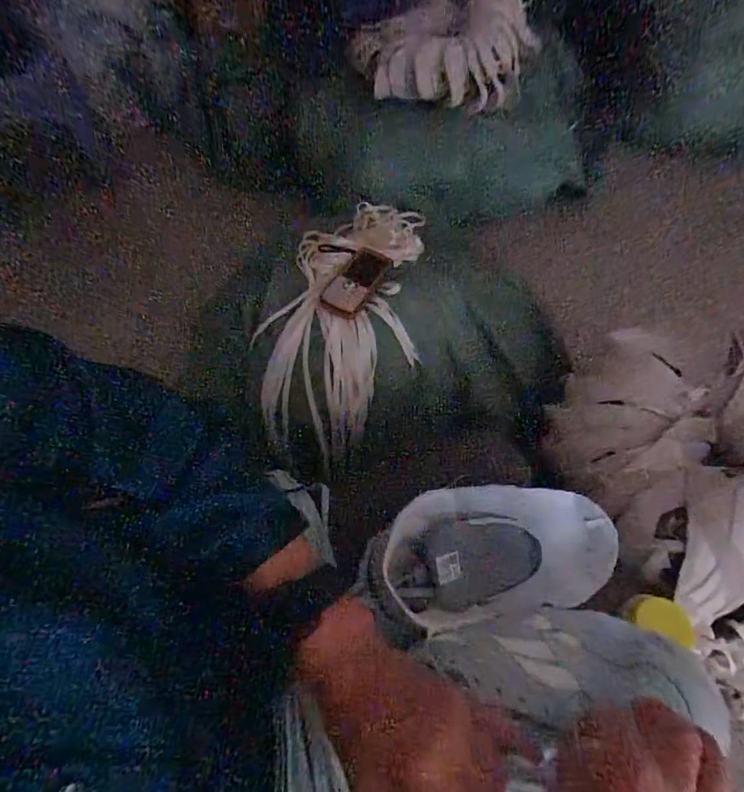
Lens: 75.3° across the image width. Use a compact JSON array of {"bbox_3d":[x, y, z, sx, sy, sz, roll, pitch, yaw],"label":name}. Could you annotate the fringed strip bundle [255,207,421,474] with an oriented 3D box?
[{"bbox_3d":[-0.026,-0.144,0.731,0.223,0.099,0.485,18,59,9],"label":"fringed strip bundle"}]

